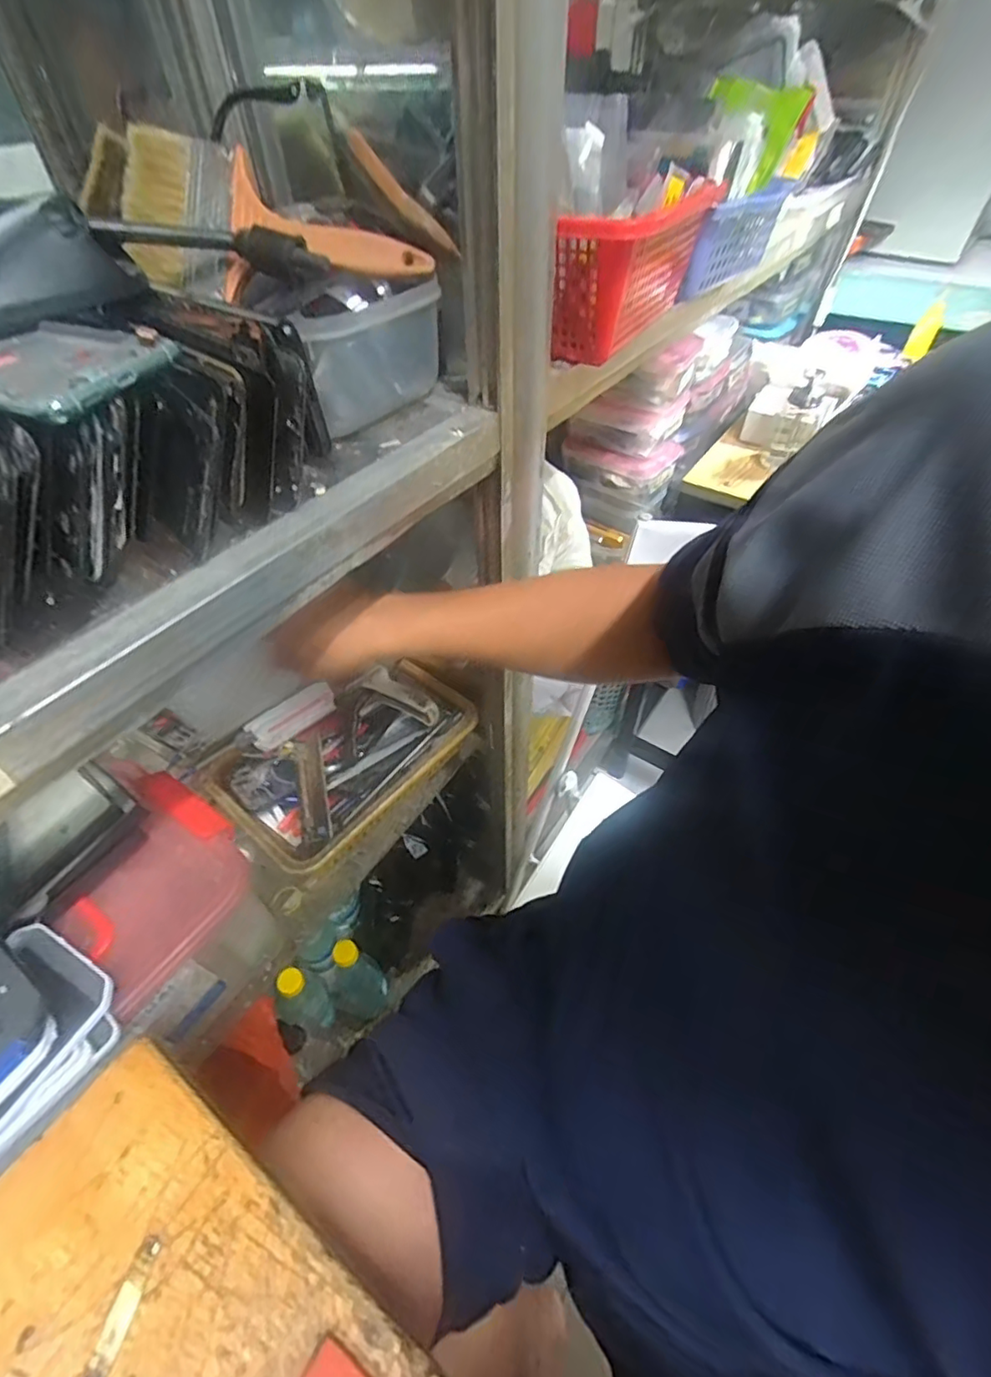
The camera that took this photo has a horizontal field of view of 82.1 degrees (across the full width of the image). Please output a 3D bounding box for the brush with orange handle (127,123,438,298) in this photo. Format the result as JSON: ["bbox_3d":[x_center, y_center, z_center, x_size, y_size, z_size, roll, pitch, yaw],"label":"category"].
[{"bbox_3d":[-0.134,-0.281,0.348,0.183,0.082,0.011,9,12,-2],"label":"brush with orange handle"}]

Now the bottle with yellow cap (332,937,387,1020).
[{"bbox_3d":[-0.205,0.425,0.840,0.071,0.193,0.071,-1,48,1],"label":"bottle with yellow cap"}]

